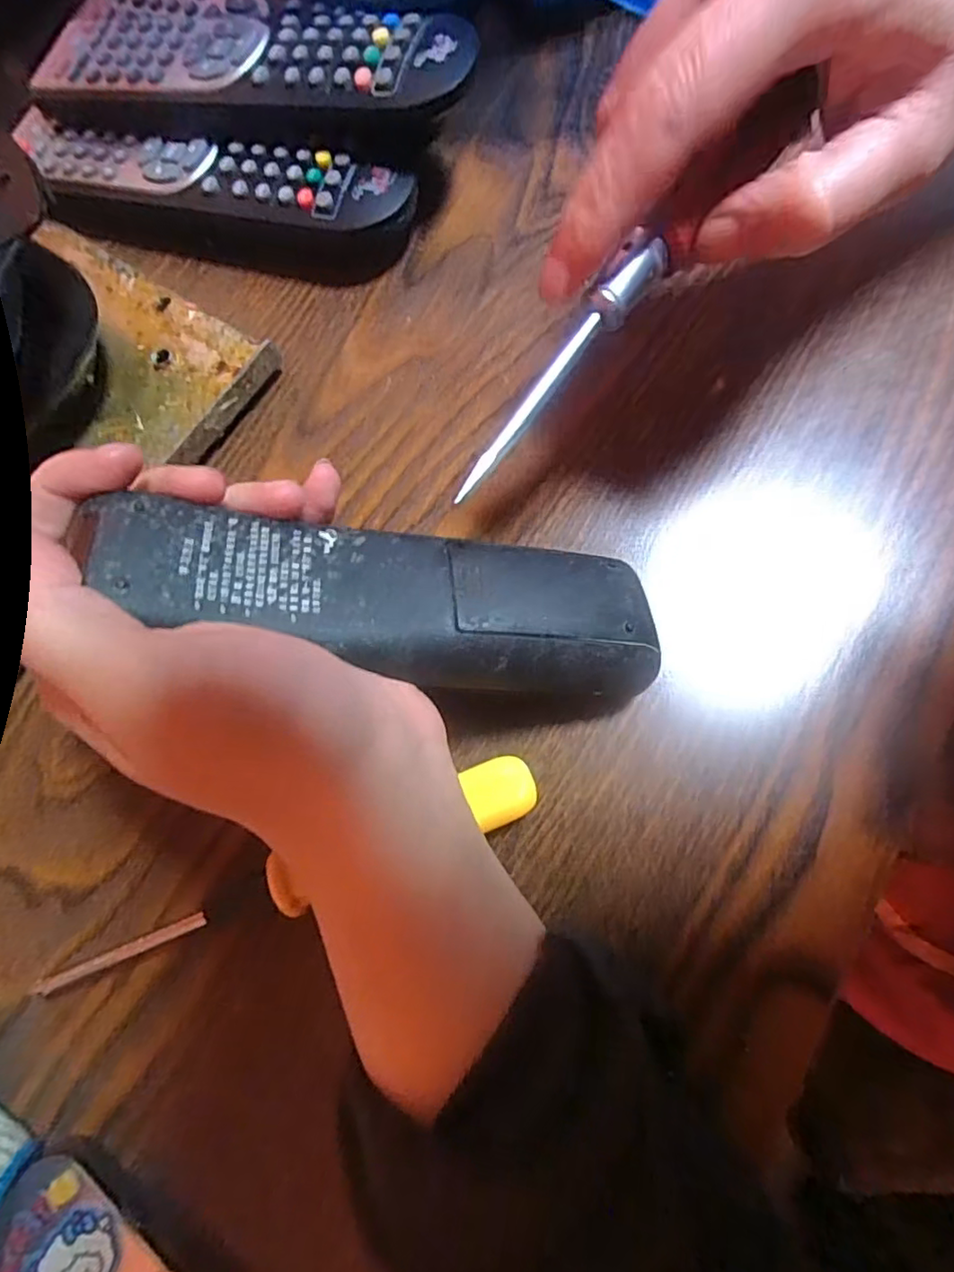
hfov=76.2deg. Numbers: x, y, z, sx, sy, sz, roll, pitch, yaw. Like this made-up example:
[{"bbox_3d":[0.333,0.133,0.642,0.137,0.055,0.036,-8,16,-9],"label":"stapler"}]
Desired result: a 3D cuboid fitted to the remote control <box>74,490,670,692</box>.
[{"bbox_3d":[-0.018,-0.011,0.156,0.141,0.014,0.042,9,75,-17],"label":"remote control"}]

